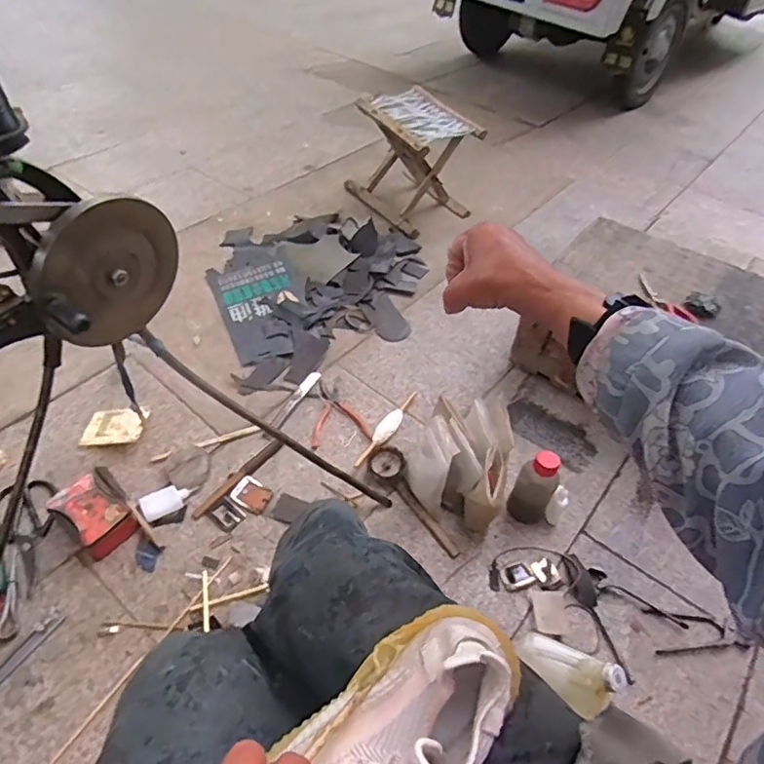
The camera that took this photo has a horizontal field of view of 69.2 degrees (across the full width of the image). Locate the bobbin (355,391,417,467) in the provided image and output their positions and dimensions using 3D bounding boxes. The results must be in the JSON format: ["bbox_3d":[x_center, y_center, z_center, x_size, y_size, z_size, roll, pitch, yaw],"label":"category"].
[{"bbox_3d":[0.009,0.089,1.082,0.036,0.025,0.213,31,52,21],"label":"bobbin"}]

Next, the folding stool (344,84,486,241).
[{"bbox_3d":[0.078,-0.594,1.485,0.232,0.241,0.304,-28,56,-27],"label":"folding stool"}]

